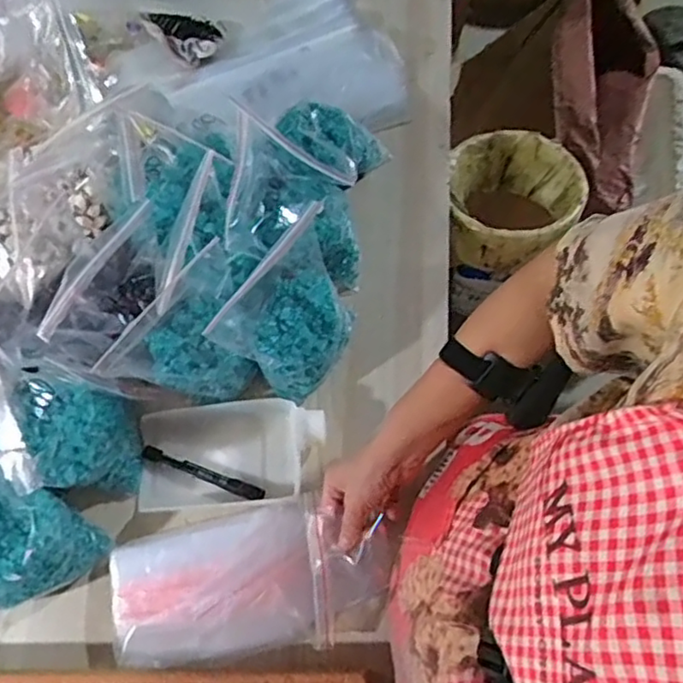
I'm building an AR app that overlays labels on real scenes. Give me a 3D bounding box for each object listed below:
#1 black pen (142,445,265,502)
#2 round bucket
[{"bbox_3d":[-0.146,0.140,0.676,0.135,0.012,0.017,20,72,9],"label":"black pen"},{"bbox_3d":[0.234,-0.187,0.889,0.170,0.151,0.194,1,70,3],"label":"round bucket"}]

